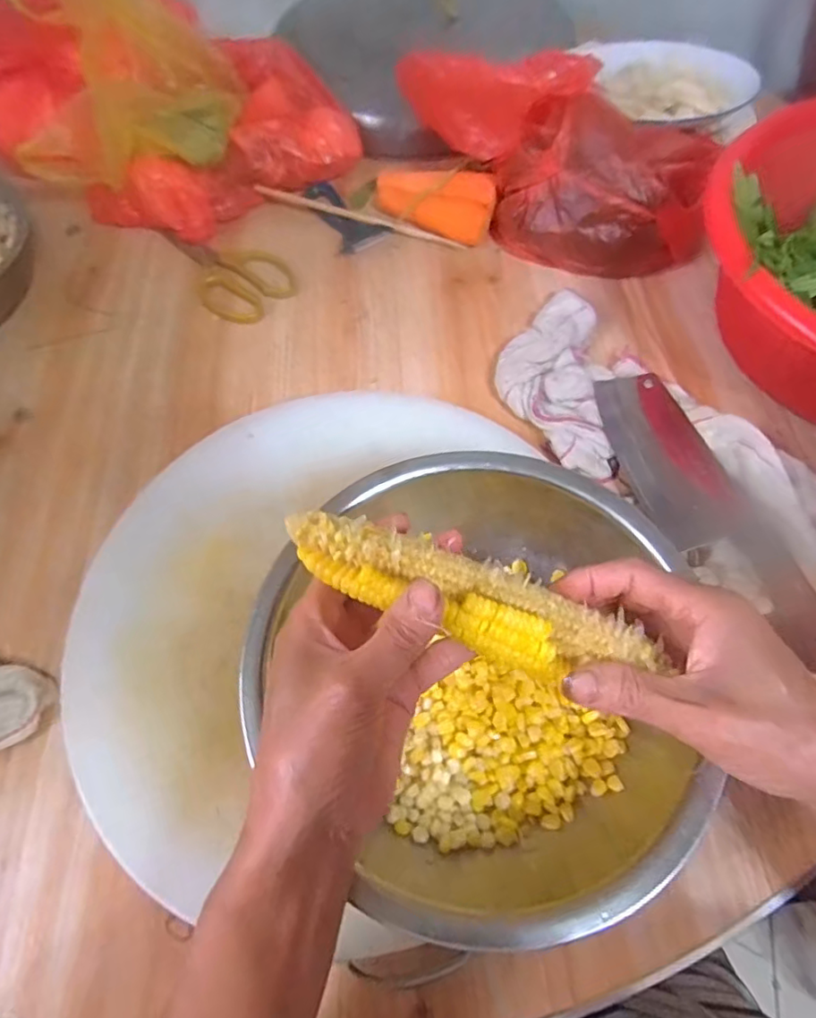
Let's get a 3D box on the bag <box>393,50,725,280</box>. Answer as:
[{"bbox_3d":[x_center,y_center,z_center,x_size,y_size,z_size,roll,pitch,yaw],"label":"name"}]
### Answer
[{"bbox_3d":[0.157,-0.383,0.604,0.350,0.167,0.148,23,67,15],"label":"bag"}]

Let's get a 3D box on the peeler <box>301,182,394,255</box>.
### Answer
[{"bbox_3d":[-0.075,-0.362,0.695,0.061,0.012,0.129,-26,64,-9],"label":"peeler"}]

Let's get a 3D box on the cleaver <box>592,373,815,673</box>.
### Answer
[{"bbox_3d":[0.241,-0.001,0.477,0.078,0.031,0.278,-15,63,-4],"label":"cleaver"}]

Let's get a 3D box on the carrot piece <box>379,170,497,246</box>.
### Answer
[{"bbox_3d":[0.027,-0.365,0.672,0.151,0.043,0.071,23,66,14],"label":"carrot piece"}]

